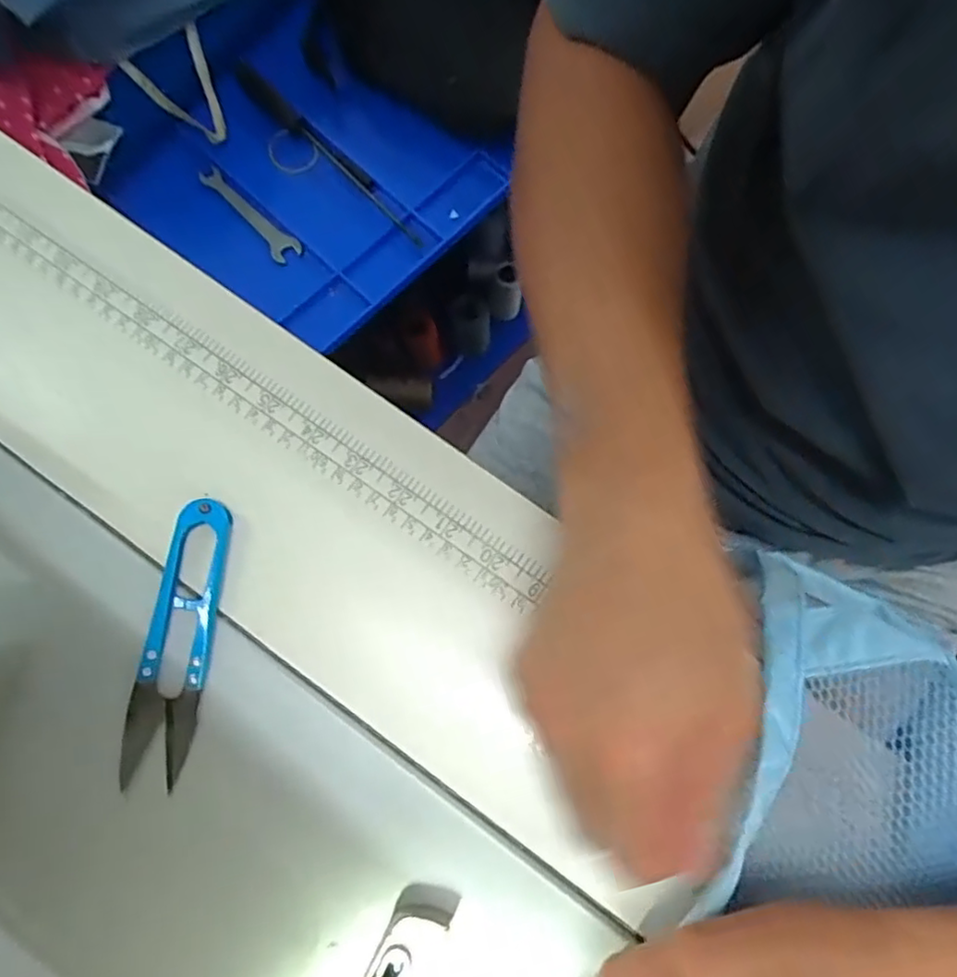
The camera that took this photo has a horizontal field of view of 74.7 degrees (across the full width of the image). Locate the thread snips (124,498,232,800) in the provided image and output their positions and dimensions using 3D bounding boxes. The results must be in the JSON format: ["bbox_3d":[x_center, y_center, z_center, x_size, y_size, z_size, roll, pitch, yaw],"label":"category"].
[{"bbox_3d":[-0.130,0.064,0.270,0.029,0.009,0.116,5,77,1],"label":"thread snips"}]

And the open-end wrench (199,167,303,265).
[{"bbox_3d":[-0.224,-0.272,0.623,0.027,0.007,0.125,-43,84,2],"label":"open-end wrench"}]

